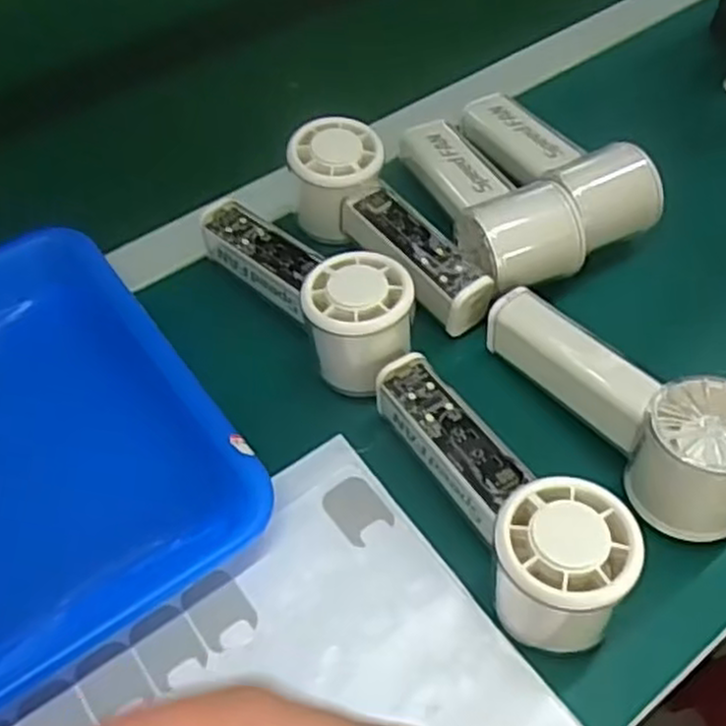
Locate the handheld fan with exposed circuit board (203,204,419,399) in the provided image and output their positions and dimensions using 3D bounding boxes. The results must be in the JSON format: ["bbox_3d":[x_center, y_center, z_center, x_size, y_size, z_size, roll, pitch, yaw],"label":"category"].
[{"bbox_3d":[-0.034,-0.049,0.433,0.056,0.055,0.153,-35,59,-22],"label":"handheld fan with exposed circuit board"}]

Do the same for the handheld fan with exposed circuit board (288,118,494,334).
[{"bbox_3d":[0.013,-0.082,0.454,0.056,0.056,0.152,-31,58,-20],"label":"handheld fan with exposed circuit board"}]

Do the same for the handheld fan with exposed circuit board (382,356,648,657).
[{"bbox_3d":[0.063,0.057,0.350,0.063,0.055,0.157,-18,54,-12],"label":"handheld fan with exposed circuit board"}]

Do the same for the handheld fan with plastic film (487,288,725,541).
[{"bbox_3d":[0.128,0.013,0.379,0.047,0.051,0.156,-30,58,-20],"label":"handheld fan with plastic film"}]

